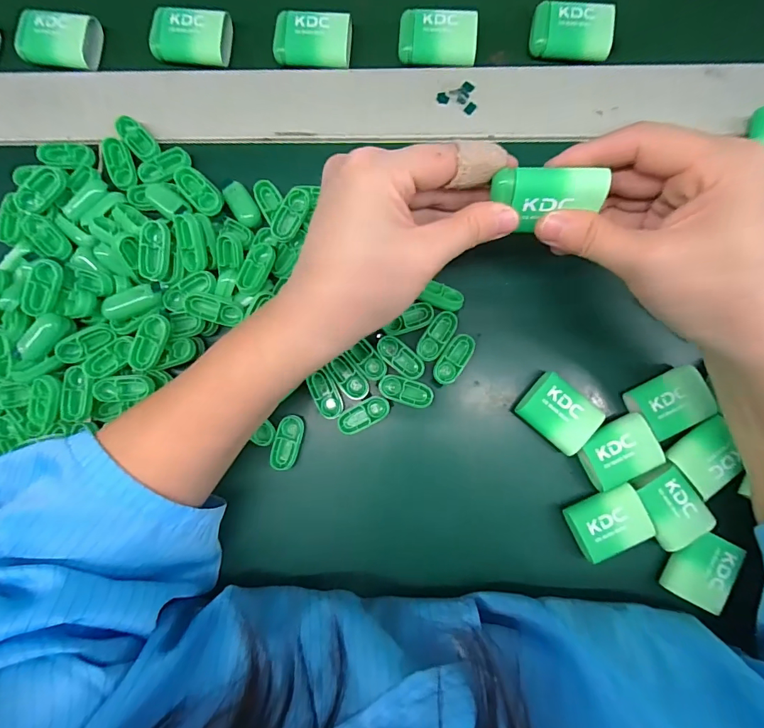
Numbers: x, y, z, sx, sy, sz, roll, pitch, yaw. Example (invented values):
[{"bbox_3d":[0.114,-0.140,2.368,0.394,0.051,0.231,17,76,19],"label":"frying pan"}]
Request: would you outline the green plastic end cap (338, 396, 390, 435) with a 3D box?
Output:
[{"bbox_3d":[-0.011,0.033,0.262,0.033,0.012,0.015,-29,85,-1],"label":"green plastic end cap"}]

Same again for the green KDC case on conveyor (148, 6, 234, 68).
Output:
[{"bbox_3d":[-0.130,-0.221,0.282,0.050,0.019,0.035,6,86,2],"label":"green KDC case on conveyor"}]

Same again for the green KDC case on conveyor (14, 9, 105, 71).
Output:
[{"bbox_3d":[-0.221,-0.221,0.283,0.050,0.015,0.034,1,85,1],"label":"green KDC case on conveyor"}]

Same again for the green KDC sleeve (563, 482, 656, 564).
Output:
[{"bbox_3d":[0.136,0.095,0.246,0.045,0.009,0.035,-30,85,-1],"label":"green KDC sleeve"}]

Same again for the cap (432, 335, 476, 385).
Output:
[{"bbox_3d":[0.046,-0.003,0.260,0.016,0.004,0.033,34,87,4],"label":"cap"}]

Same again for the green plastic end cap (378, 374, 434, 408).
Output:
[{"bbox_3d":[0.015,0.017,0.259,0.034,0.004,0.016,17,86,3],"label":"green plastic end cap"}]

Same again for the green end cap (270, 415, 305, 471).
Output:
[{"bbox_3d":[-0.059,0.049,0.259,0.015,0.007,0.034,14,86,2],"label":"green end cap"}]

